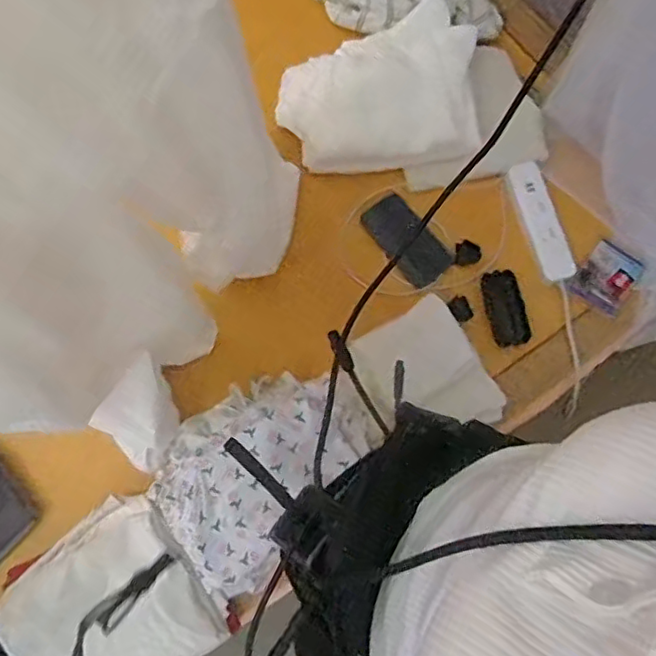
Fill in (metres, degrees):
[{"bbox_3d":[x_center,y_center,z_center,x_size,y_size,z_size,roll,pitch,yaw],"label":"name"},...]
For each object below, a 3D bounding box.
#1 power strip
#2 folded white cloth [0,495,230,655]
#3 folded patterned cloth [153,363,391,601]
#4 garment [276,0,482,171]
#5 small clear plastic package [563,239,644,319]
[{"bbox_3d":[0.322,-0.163,0.933,0.056,0.019,0.184,-19,76,-4],"label":"power strip"},{"bbox_3d":[-0.284,0.357,0.778,0.231,0.071,0.219,-33,78,-8],"label":"folded white cloth"},{"bbox_3d":[-0.092,0.169,0.793,0.200,0.098,0.300,39,79,10],"label":"folded patterned cloth"},{"bbox_3d":[0.073,-0.370,0.951,0.300,0.075,0.245,-3,76,0],"label":"garment"},{"bbox_3d":[0.417,-0.077,0.927,0.081,0.010,0.097,36,79,9],"label":"small clear plastic package"}]

